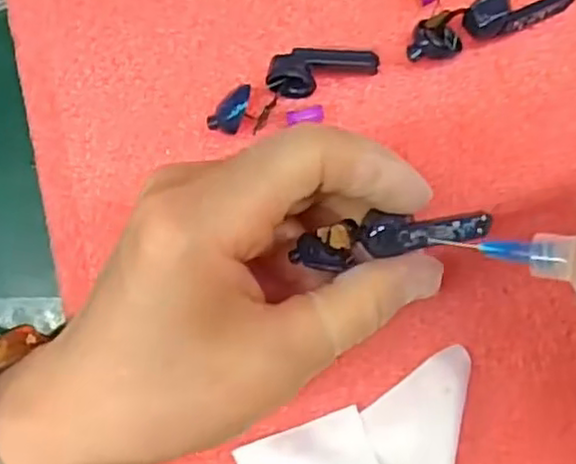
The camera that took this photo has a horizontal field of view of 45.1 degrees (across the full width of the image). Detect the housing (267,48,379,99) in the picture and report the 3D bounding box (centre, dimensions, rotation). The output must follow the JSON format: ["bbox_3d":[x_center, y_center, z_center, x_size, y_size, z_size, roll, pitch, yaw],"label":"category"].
[{"bbox_3d":[0.011,-0.053,0.220,0.034,0.013,0.013,-15,90,3],"label":"housing"}]

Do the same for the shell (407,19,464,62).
[{"bbox_3d":[0.045,-0.060,0.219,0.018,0.011,0.010,-16,90,3],"label":"shell"}]

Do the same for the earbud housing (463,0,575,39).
[{"bbox_3d":[0.072,-0.069,0.216,0.035,0.012,0.012,-12,86,-13],"label":"earbud housing"}]

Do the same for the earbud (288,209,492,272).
[{"bbox_3d":[0.028,0.002,0.196,0.055,0.010,0.013,-9,87,18],"label":"earbud"}]

